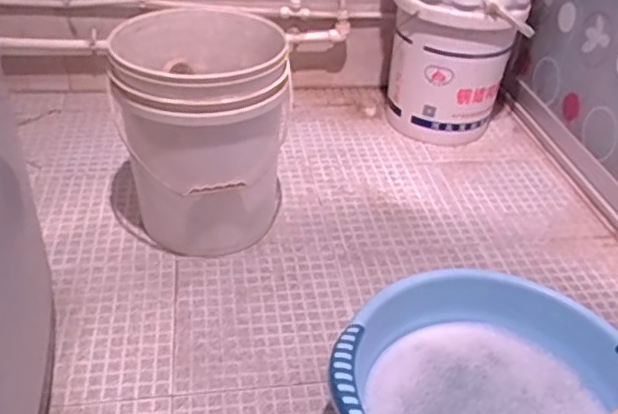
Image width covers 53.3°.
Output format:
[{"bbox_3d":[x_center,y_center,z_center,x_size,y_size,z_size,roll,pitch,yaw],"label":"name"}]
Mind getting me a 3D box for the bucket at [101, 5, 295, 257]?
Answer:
[{"bbox_3d":[-0.191,-0.132,1.130,0.277,0.361,0.300,3,38,-2],"label":"bucket"}]

